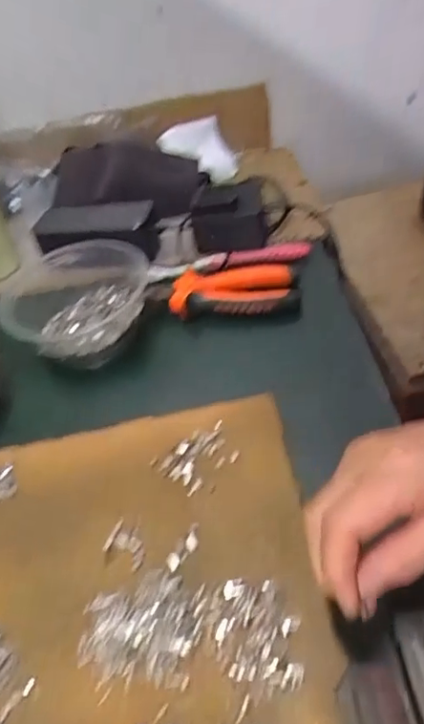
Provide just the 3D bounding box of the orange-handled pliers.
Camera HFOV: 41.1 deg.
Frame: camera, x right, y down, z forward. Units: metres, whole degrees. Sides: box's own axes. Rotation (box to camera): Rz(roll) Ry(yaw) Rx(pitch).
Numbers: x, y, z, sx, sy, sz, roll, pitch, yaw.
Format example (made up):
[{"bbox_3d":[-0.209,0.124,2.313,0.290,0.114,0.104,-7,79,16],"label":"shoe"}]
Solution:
[{"bbox_3d":[0.011,-0.074,0.548,0.144,0.015,0.077,-1,45,10],"label":"orange-handled pliers"}]

